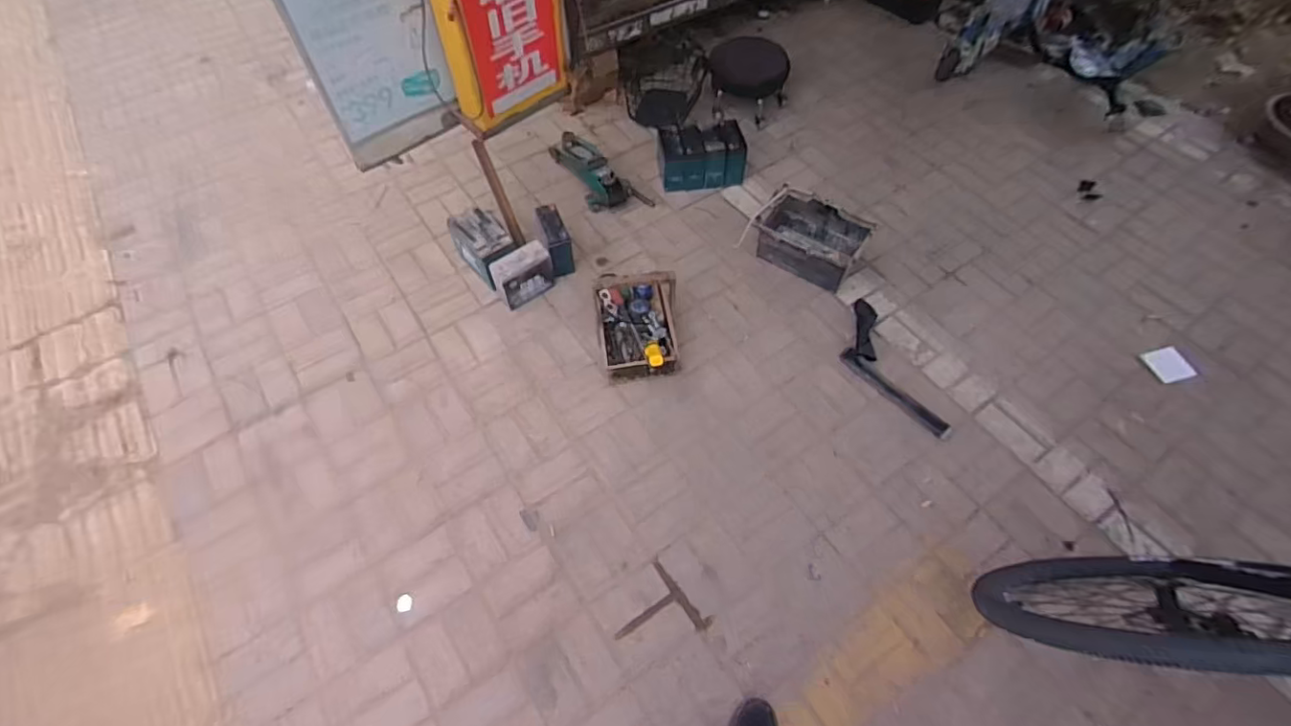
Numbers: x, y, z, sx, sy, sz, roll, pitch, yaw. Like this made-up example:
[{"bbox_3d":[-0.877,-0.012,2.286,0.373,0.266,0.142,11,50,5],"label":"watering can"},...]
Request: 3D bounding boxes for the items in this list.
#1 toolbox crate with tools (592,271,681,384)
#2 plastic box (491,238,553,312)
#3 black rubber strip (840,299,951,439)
[{"bbox_3d":[-0.028,-0.125,1.681,0.232,0.229,0.283,-5,59,-2],"label":"toolbox crate with tools"},{"bbox_3d":[-0.394,-0.287,1.851,0.179,0.132,0.121,-29,62,-16],"label":"plastic box"},{"bbox_3d":[0.702,0.028,1.737,0.185,0.045,0.485,-15,64,-8],"label":"black rubber strip"}]

